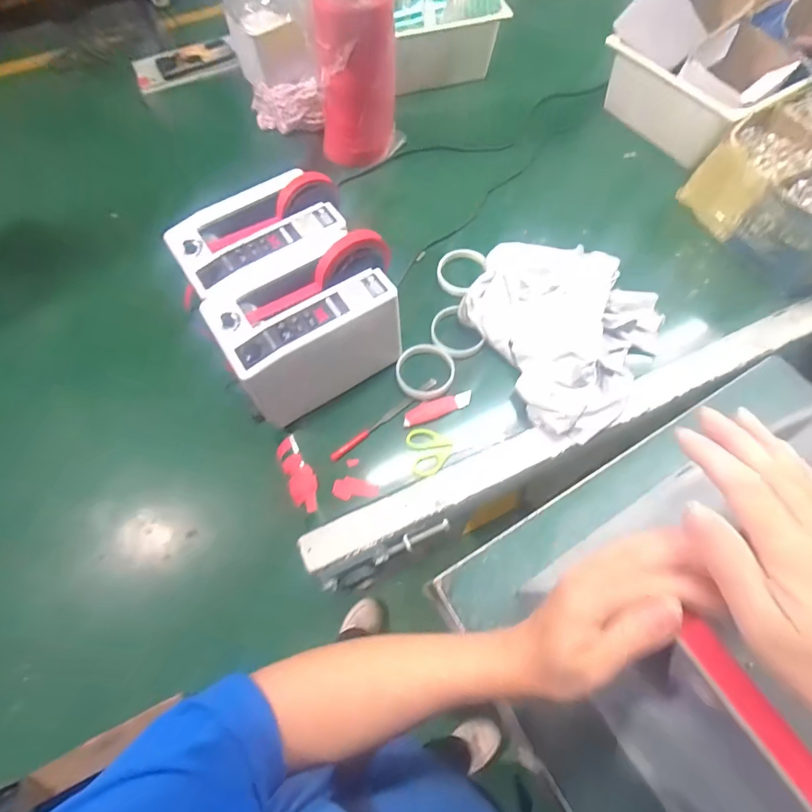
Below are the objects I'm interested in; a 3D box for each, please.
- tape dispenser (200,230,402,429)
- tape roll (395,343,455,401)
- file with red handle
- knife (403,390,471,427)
[{"bbox_3d":[-0.118,-0.108,0.569,0.228,0.136,0.146,-30,69,-11],"label":"tape dispenser"},{"bbox_3d":[0.028,-0.050,0.619,0.082,0.022,0.080,-1,67,2],"label":"tape roll"},{"bbox_3d":[-0.029,0.017,0.598,0.183,0.011,0.014,-38,71,-13],"label":"file with red handle"},{"bbox_3d":[0.043,0.002,0.600,0.100,0.007,0.028,-19,68,-6],"label":"knife"}]

